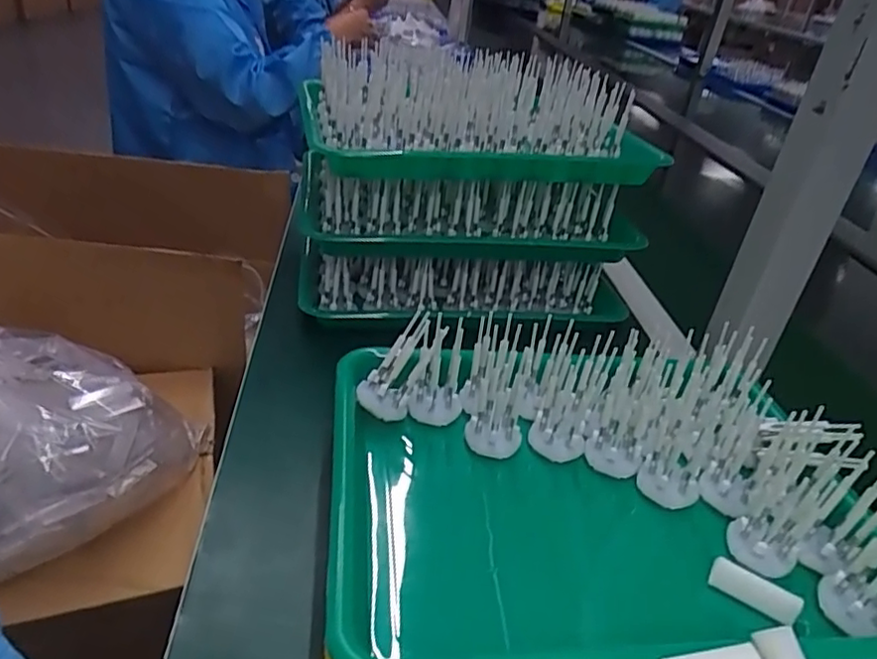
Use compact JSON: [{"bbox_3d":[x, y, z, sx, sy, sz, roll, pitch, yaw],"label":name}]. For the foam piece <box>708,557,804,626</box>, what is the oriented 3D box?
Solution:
[{"bbox_3d":[0.176,0.145,0.347,0.046,0.014,0.011,25,37,26],"label":"foam piece"}]

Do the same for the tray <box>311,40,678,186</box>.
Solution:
[{"bbox_3d":[0.039,-0.215,0.609,0.296,0.078,0.248,-3,34,-16],"label":"tray"}]

